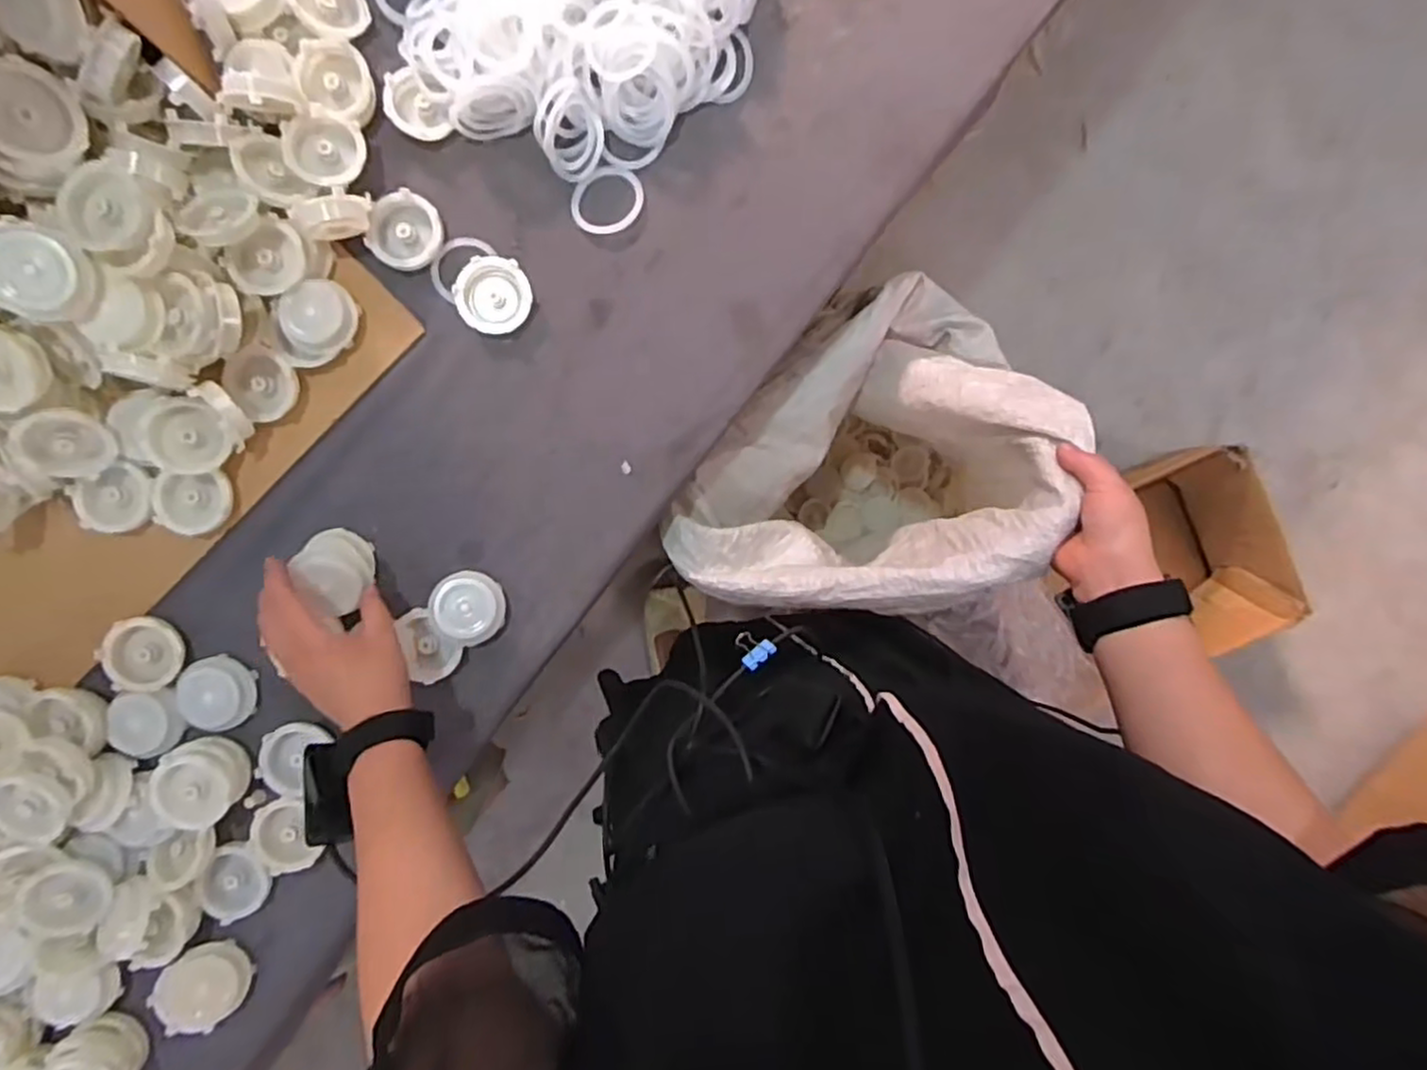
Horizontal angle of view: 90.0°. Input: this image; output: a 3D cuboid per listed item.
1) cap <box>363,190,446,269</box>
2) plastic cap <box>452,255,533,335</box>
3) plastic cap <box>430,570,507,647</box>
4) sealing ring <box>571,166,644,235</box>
[{"bbox_3d":[-0.247,-0.243,0.574,0.054,0.020,0.057,0,92,-4],"label":"cap"},{"bbox_3d":[-0.176,-0.192,0.574,0.057,0.016,0.057,0,92,-4],"label":"plastic cap"},{"bbox_3d":[-0.199,0.060,0.580,0.055,0.020,0.058,0,92,-4],"label":"plastic cap"},{"bbox_3d":[-0.087,-0.275,0.586,0.058,0.004,0.053,0,92,-4],"label":"sealing ring"}]

